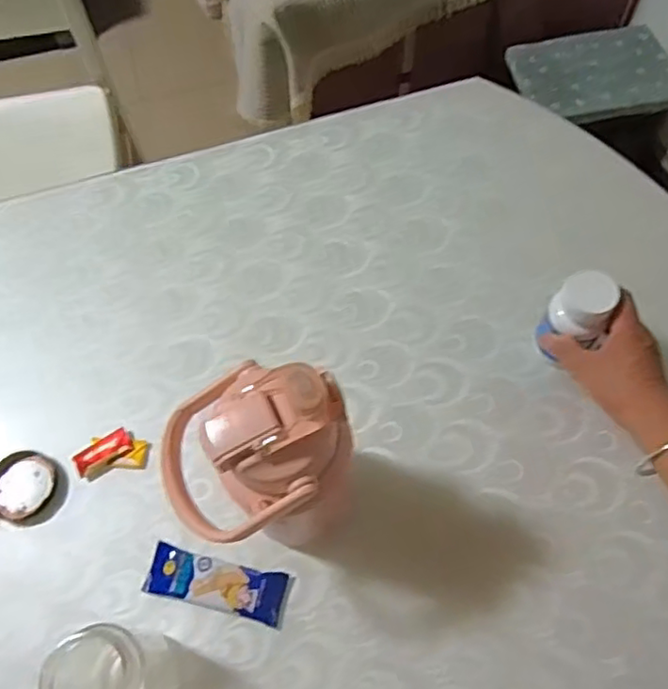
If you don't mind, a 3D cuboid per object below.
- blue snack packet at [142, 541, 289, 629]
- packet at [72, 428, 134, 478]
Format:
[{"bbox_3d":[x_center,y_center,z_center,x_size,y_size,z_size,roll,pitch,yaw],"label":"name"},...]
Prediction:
[{"bbox_3d":[-0.103,0.207,0.534,0.122,0.015,0.041,11,65,8],"label":"blue snack packet"},{"bbox_3d":[-0.221,0.103,0.591,0.054,0.010,0.025,-36,67,-14],"label":"packet"}]

